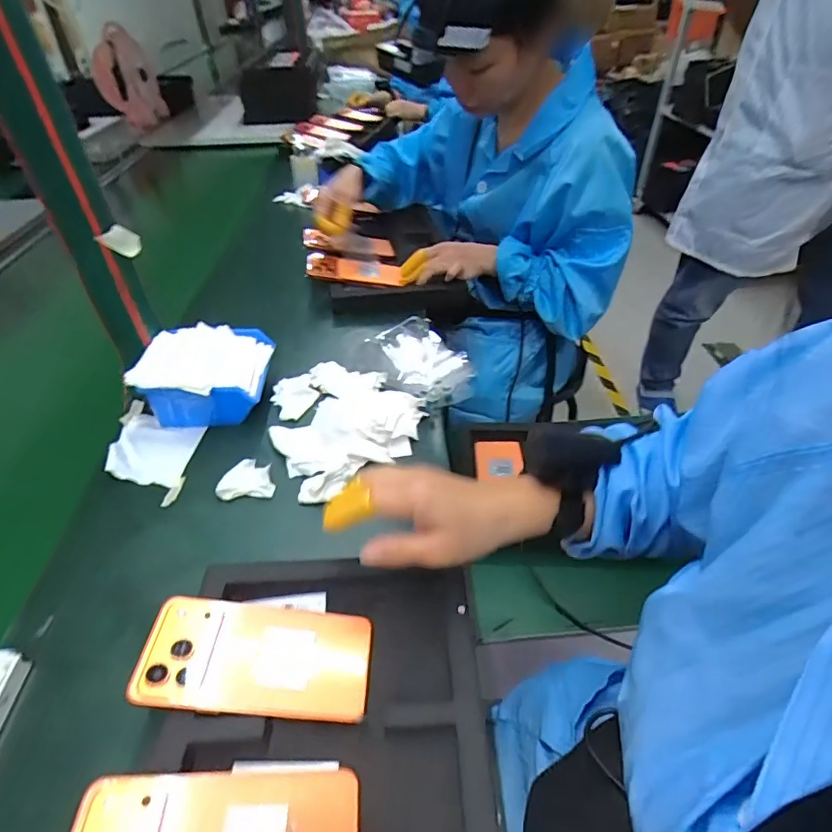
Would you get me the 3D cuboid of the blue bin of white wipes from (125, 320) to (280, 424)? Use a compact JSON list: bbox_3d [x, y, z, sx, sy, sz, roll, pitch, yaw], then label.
[{"bbox_3d":[-0.256,-0.051,0.616,0.142,0.072,0.129,-1,43,-1],"label":"blue bin of white wipes"}]

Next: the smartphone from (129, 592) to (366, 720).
[{"bbox_3d":[-0.117,0.178,0.370,0.162,0.011,0.078,8,41,-7],"label":"smartphone"}]

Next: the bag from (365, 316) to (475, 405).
[{"bbox_3d":[0.011,-0.075,0.696,0.098,0.042,0.175,-22,47,-22],"label":"bag"}]

